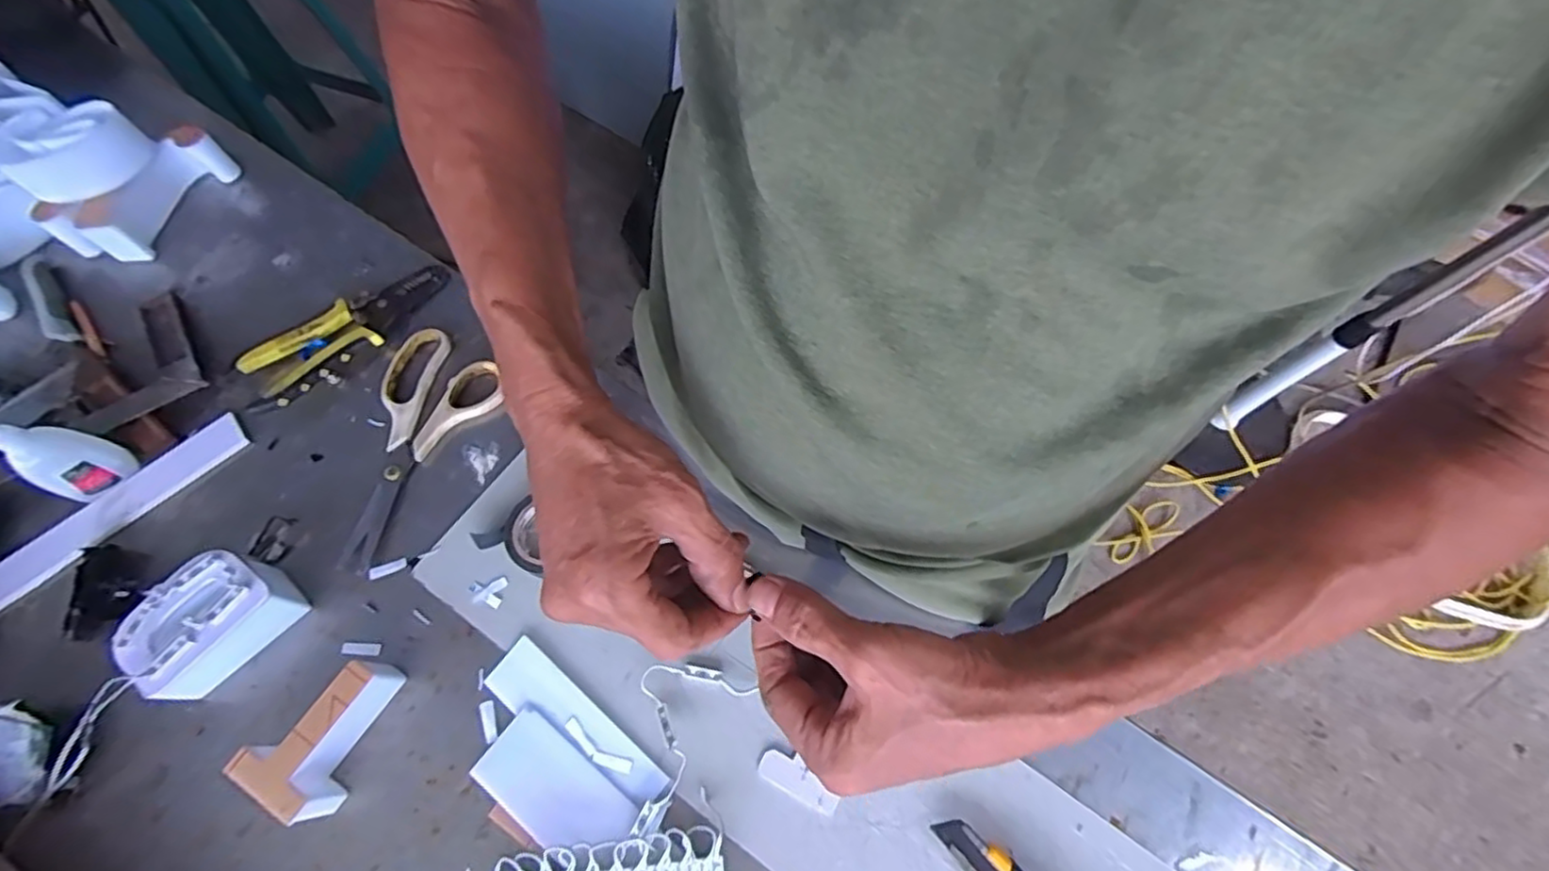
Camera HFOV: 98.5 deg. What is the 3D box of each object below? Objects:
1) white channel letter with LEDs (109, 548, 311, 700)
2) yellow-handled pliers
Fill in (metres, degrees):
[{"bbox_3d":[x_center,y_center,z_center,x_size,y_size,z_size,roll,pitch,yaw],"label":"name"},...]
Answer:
[{"bbox_3d":[-0.362,0.120,0.427,0.050,0.052,0.086,40,72,15],"label":"white channel letter with LEDs"},{"bbox_3d":[-0.338,-0.088,0.534,0.161,0.017,0.049,-38,72,-15],"label":"yellow-handled pliers"}]

